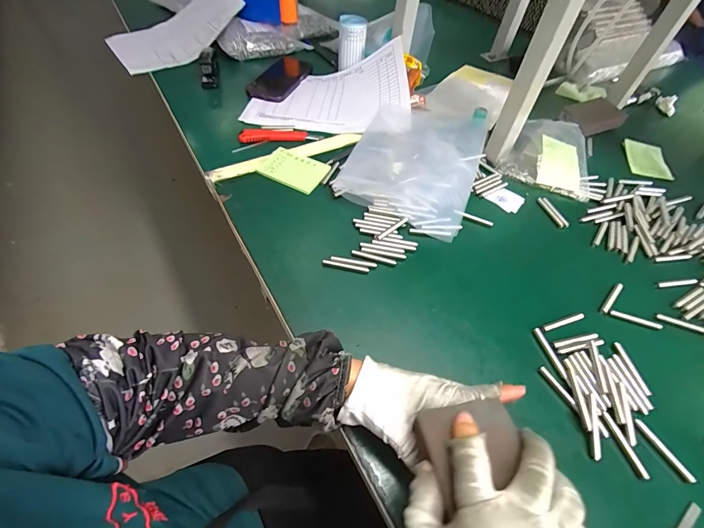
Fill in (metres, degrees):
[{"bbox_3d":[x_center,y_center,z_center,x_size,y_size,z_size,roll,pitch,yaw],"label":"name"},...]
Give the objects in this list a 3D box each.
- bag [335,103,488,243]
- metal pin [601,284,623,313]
[{"bbox_3d":[0.108,-0.180,0.566,0.194,0.029,0.307,21,54,10],"label":"bag"},{"bbox_3d":[0.325,0.042,0.435,0.058,0.004,0.008,-37,64,-27],"label":"metal pin"}]

